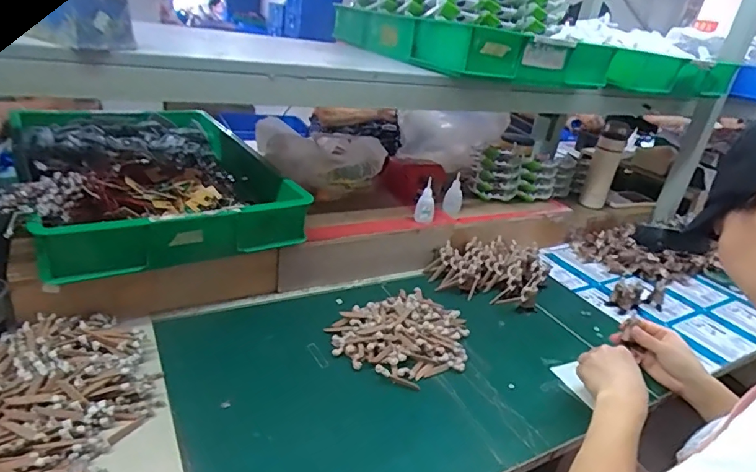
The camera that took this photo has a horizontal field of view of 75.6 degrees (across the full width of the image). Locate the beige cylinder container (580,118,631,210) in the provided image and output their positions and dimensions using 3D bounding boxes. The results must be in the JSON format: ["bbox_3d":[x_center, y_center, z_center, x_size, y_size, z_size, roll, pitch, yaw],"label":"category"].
[{"bbox_3d":[0.563,-0.174,1.216,0.064,0.203,0.056,22,28,24],"label":"beige cylinder container"}]

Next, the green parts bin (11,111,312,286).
[{"bbox_3d":[-0.397,-0.119,0.852,0.363,0.104,0.555,-9,31,-34],"label":"green parts bin"}]

